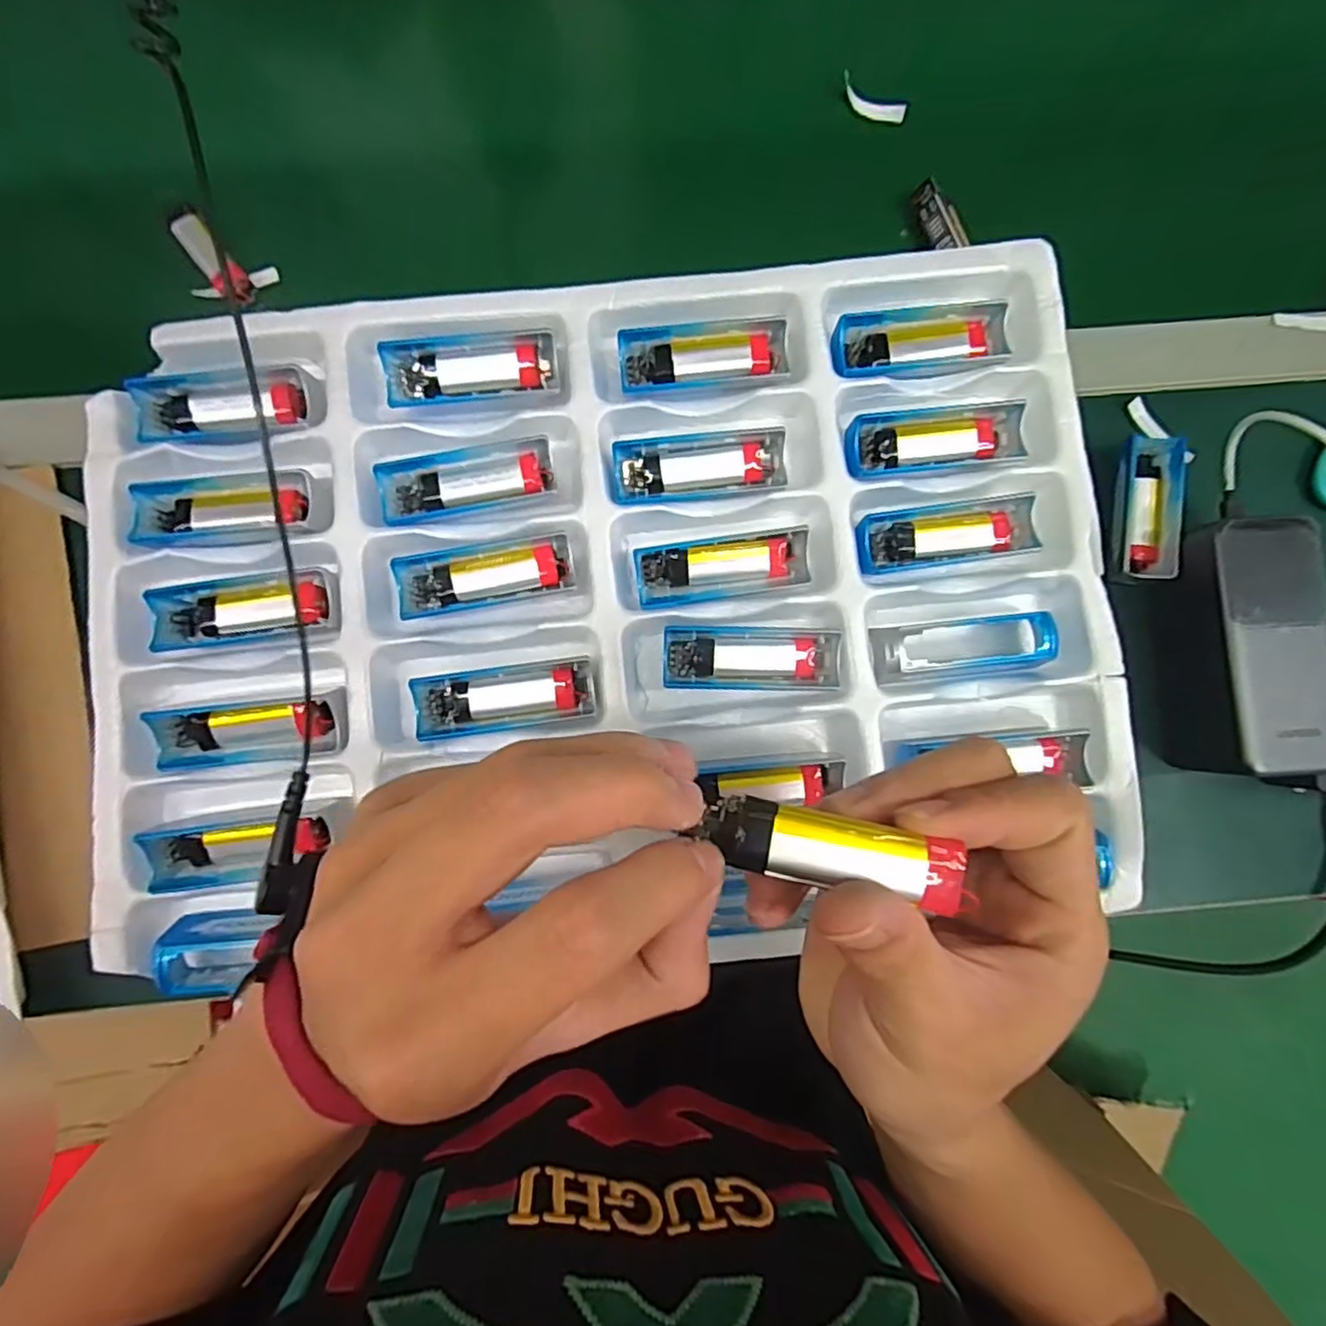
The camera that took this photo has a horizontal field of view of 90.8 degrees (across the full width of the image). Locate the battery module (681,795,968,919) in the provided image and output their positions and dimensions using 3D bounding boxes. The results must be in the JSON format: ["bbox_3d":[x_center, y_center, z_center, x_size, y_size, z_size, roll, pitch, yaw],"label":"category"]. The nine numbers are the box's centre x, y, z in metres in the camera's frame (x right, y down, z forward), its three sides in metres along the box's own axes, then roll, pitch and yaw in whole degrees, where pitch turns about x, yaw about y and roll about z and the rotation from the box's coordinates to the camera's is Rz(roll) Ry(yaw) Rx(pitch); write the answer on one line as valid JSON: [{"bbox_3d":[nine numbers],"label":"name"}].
[{"bbox_3d":[0.041,0.046,0.162,0.063,0.012,0.016,9,86,11],"label":"battery module"}]

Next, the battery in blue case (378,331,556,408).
[{"bbox_3d":[-0.089,-0.139,0.305,0.077,0.018,0.028,-8,86,-2],"label":"battery in blue case"}]

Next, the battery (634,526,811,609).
[{"bbox_3d":[0.028,-0.044,0.300,0.078,0.012,0.026,-8,86,-2],"label":"battery"}]

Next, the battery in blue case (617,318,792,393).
[{"bbox_3d":[0.020,-0.145,0.311,0.078,0.019,0.025,-6,86,-2],"label":"battery in blue case"}]

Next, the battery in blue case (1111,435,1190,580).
[{"bbox_3d":[0.269,-0.086,0.363,0.030,0.017,0.080,7,86,-1],"label":"battery in blue case"}]

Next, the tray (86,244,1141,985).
[{"bbox_3d":[-0.026,-0.031,0.305,0.446,0.026,0.289,-5,86,-2],"label":"tray"}]

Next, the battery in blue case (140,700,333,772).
[{"bbox_3d":[-0.183,0.032,0.291,0.077,0.020,0.025,-4,86,-2],"label":"battery in blue case"}]

